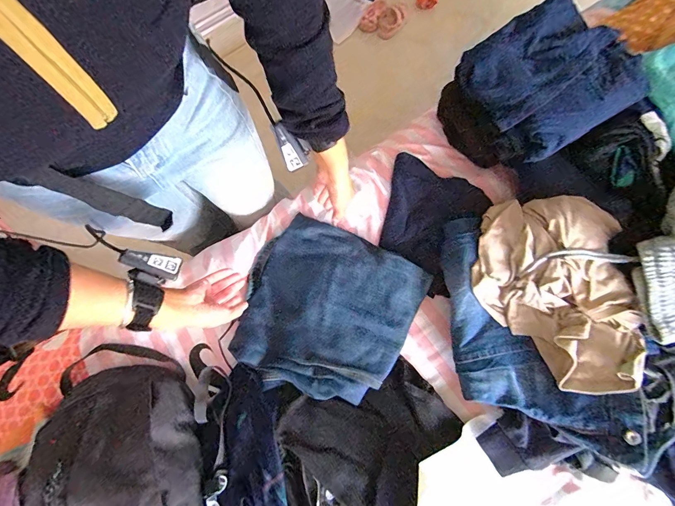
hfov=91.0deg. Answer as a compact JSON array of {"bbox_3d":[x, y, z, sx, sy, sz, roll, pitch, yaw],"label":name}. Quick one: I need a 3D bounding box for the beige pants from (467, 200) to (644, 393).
[{"bbox_3d":[0.347,0.060,0.532,0.222,0.080,0.297,-3,79,0],"label":"beige pants"}]

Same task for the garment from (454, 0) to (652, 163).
[{"bbox_3d":[0.350,-0.288,0.532,0.235,0.058,0.208,-32,80,-6],"label":"garment"}]

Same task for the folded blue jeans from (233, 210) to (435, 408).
[{"bbox_3d":[-0.026,0.098,0.591,0.295,0.055,0.294,31,80,6],"label":"folded blue jeans"}]

